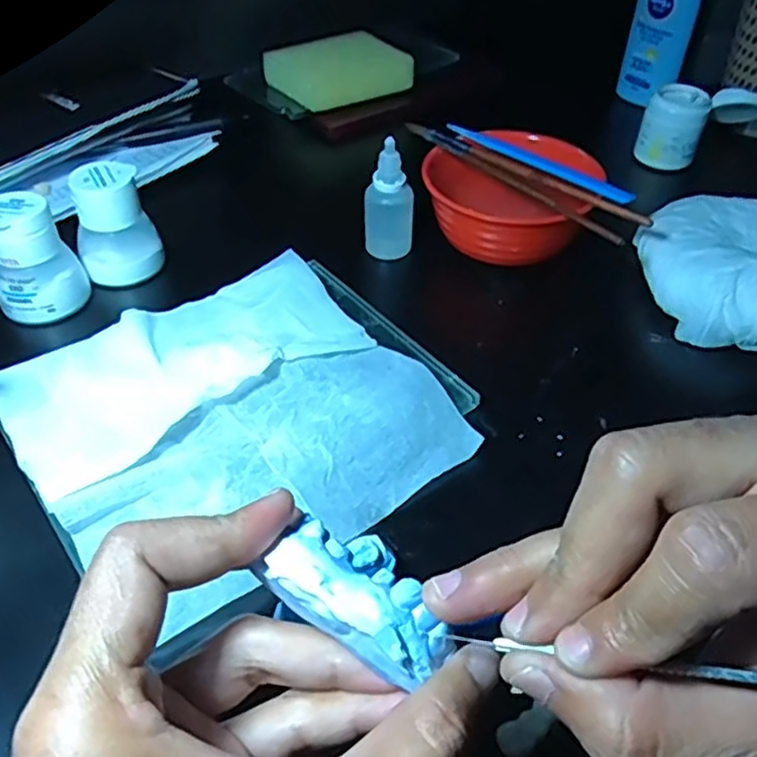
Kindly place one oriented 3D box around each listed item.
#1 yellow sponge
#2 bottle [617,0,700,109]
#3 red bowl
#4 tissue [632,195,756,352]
[{"bbox_3d":[-0.033,-0.260,0.600,0.121,0.043,0.061,-7,49,-13],"label":"yellow sponge"},{"bbox_3d":[0.238,-0.301,0.584,0.049,0.140,0.028,14,46,12],"label":"bottle"},{"bbox_3d":[0.080,-0.115,0.453,0.109,0.055,0.089,22,49,14],"label":"red bowl"},{"bbox_3d":[0.222,-0.067,0.420,0.117,0.038,0.117,-2,45,-4],"label":"tissue"}]

